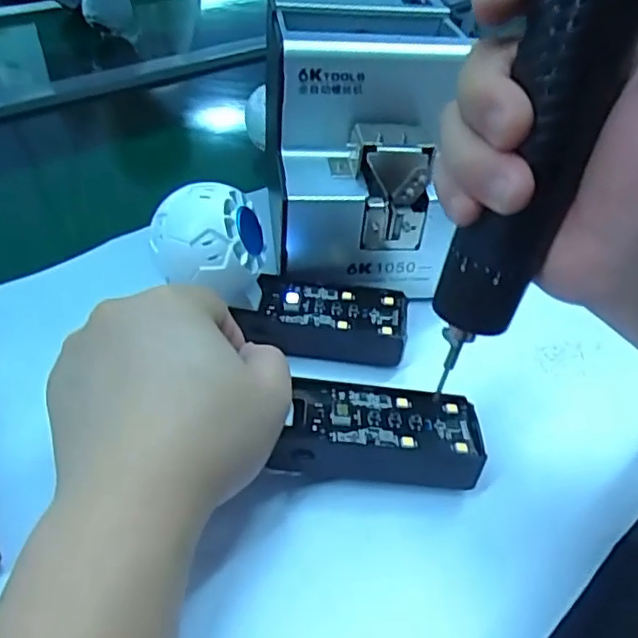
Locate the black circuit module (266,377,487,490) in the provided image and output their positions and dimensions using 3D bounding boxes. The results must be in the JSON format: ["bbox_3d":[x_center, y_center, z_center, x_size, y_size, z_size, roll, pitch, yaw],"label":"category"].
[{"bbox_3d":[0.029,0.055,0.303,0.097,0.025,0.045,1,39,-3],"label":"black circuit module"}]

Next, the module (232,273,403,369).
[{"bbox_3d":[0.004,0.000,0.370,0.093,0.028,0.047,4,39,1],"label":"module"}]

